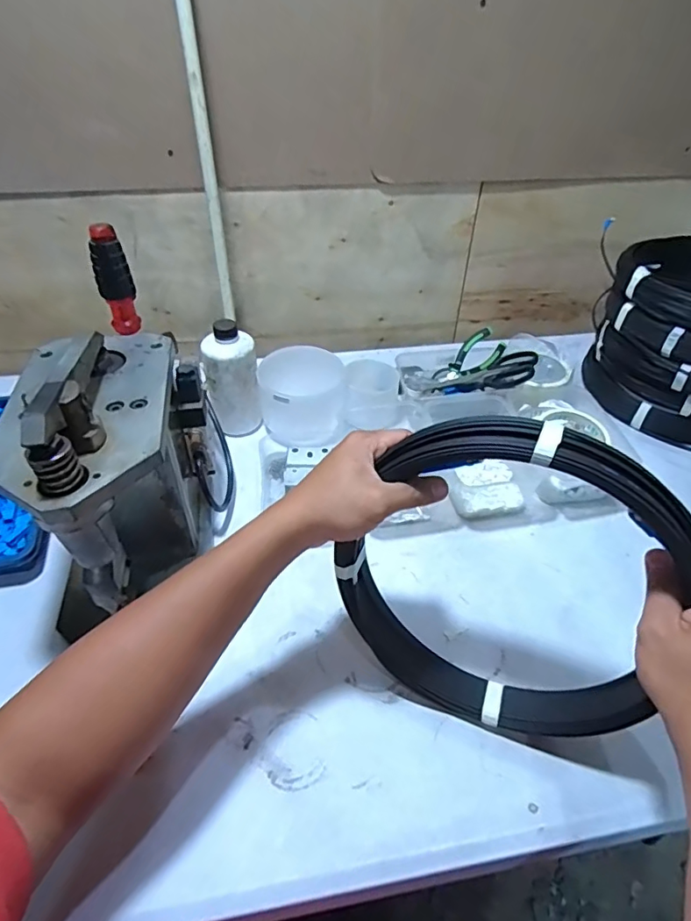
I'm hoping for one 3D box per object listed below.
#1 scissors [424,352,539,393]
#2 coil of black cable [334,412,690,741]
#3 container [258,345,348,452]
[{"bbox_3d":[0.202,-0.122,0.769,0.167,0.029,0.061,-8,30,40],"label":"scissors"},{"bbox_3d":[0.117,0.105,0.411,0.267,0.286,0.043,3,29,29],"label":"coil of black cable"},{"bbox_3d":[-0.062,-0.089,0.765,0.120,0.111,0.112,1,42,-1],"label":"container"}]

